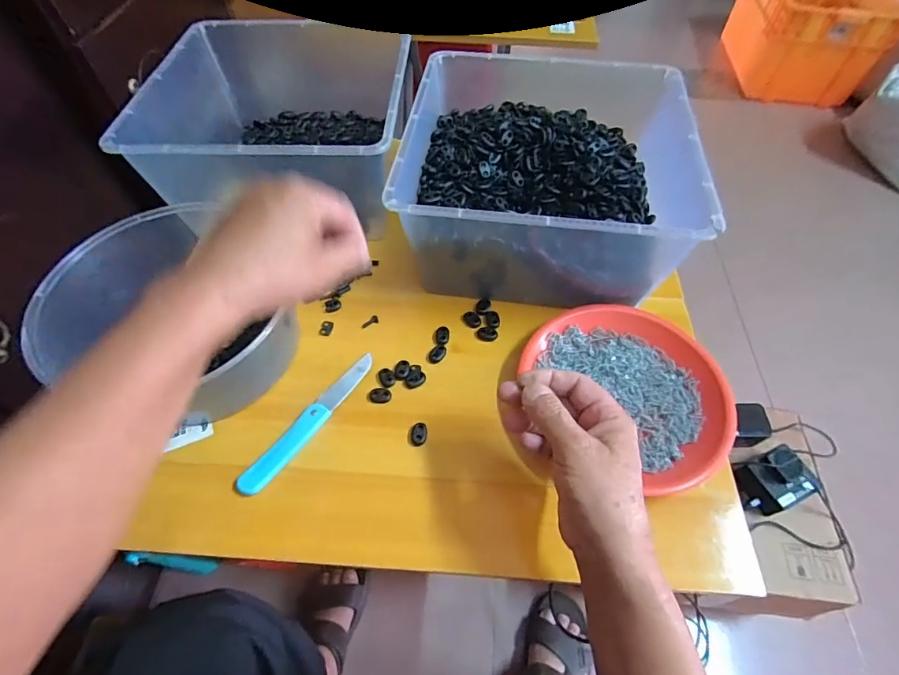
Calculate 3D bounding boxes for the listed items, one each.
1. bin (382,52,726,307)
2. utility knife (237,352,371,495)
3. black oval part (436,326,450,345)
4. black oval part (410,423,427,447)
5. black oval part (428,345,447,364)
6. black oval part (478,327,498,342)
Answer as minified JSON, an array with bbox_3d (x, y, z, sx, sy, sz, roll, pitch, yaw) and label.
[{"bbox_3d":[0.106,-0.186,0.528,0.292,0.142,0.304,9,56,6],"label":"bin"},{"bbox_3d":[-0.131,0.078,0.433,0.023,0.012,0.166,30,61,18],"label":"utility knife"},{"bbox_3d":[-0.007,-0.003,0.489,0.015,0.004,0.025,0,56,-1],"label":"black oval part"},{"bbox_3d":[-0.029,0.092,0.428,0.015,0.007,0.021,9,56,5],"label":"black oval part"},{"bbox_3d":[-0.012,0.018,0.476,0.013,0.006,0.021,35,62,21],"label":"black oval part"},{"bbox_3d":[0.042,-0.004,0.492,0.021,0.005,0.018,7,56,4],"label":"black oval part"}]

